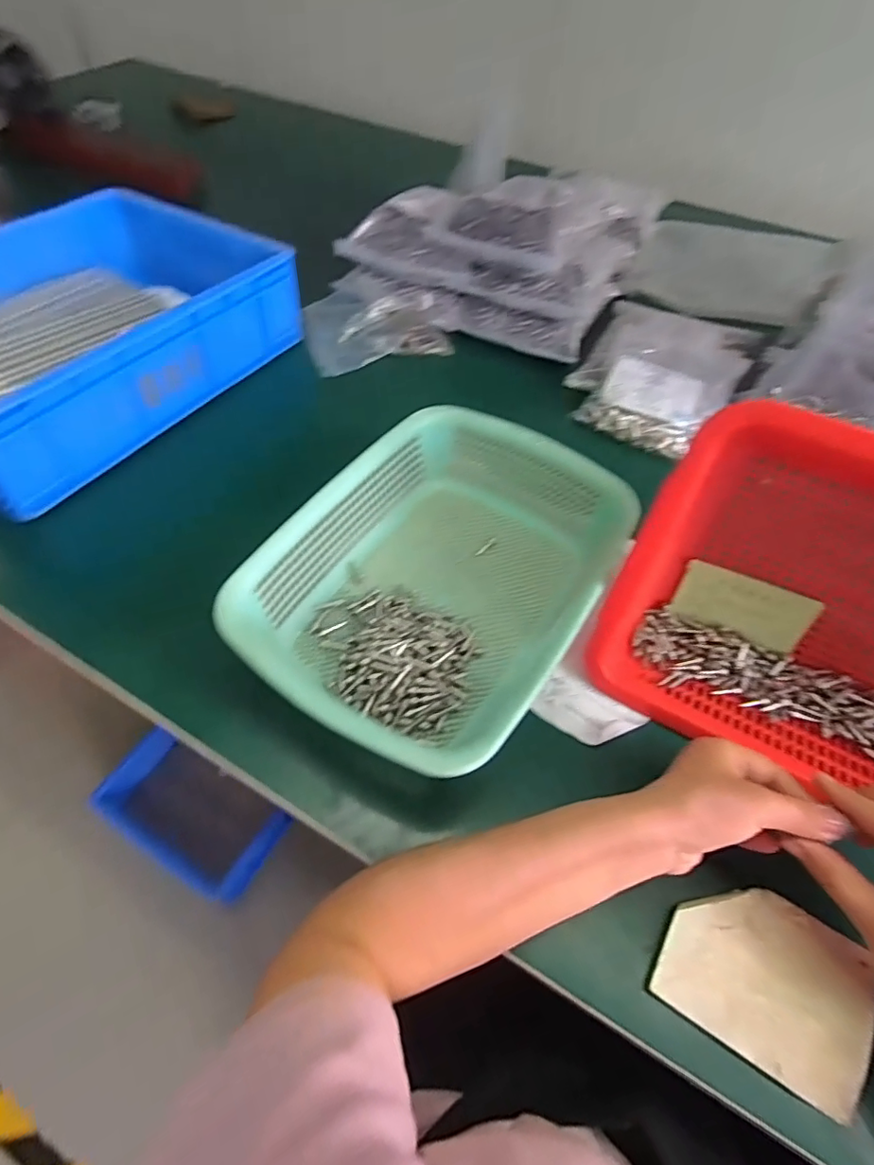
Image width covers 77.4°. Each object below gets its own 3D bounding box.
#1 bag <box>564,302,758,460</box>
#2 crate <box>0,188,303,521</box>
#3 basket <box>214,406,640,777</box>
[{"bbox_3d":[0.275,-0.265,0.673,0.175,0.063,0.240,29,56,16],"label":"bag"},{"bbox_3d":[-0.390,-0.275,0.596,0.269,0.125,0.399,29,57,16],"label":"crate"},{"bbox_3d":[-0.001,0.001,0.448,0.224,0.096,0.299,29,57,16],"label":"basket"}]

